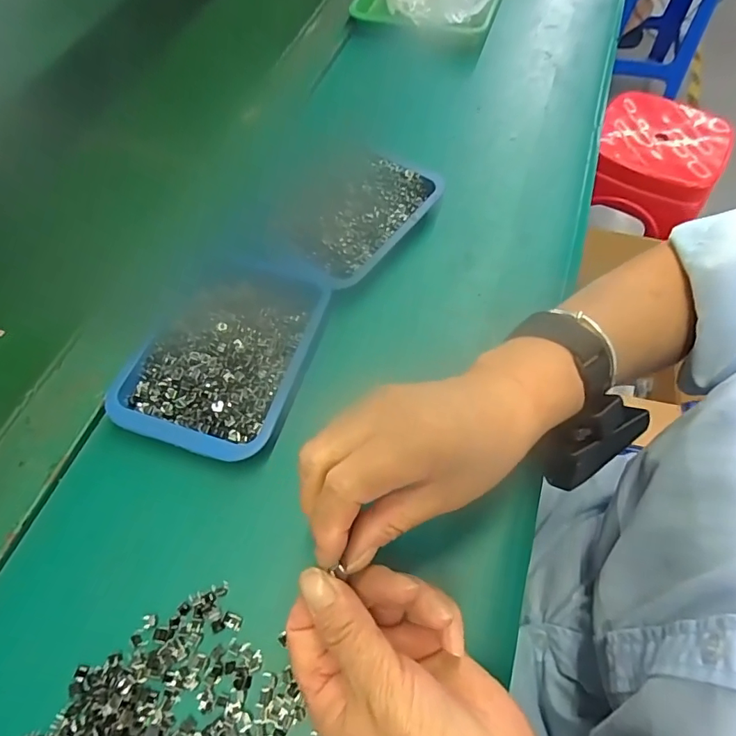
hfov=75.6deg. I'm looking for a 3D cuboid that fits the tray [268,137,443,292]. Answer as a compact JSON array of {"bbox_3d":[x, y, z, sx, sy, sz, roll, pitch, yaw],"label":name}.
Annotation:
[{"bbox_3d":[-0.015,-0.132,0.395,0.098,0.032,0.149,33,67,16],"label":"tray"}]

